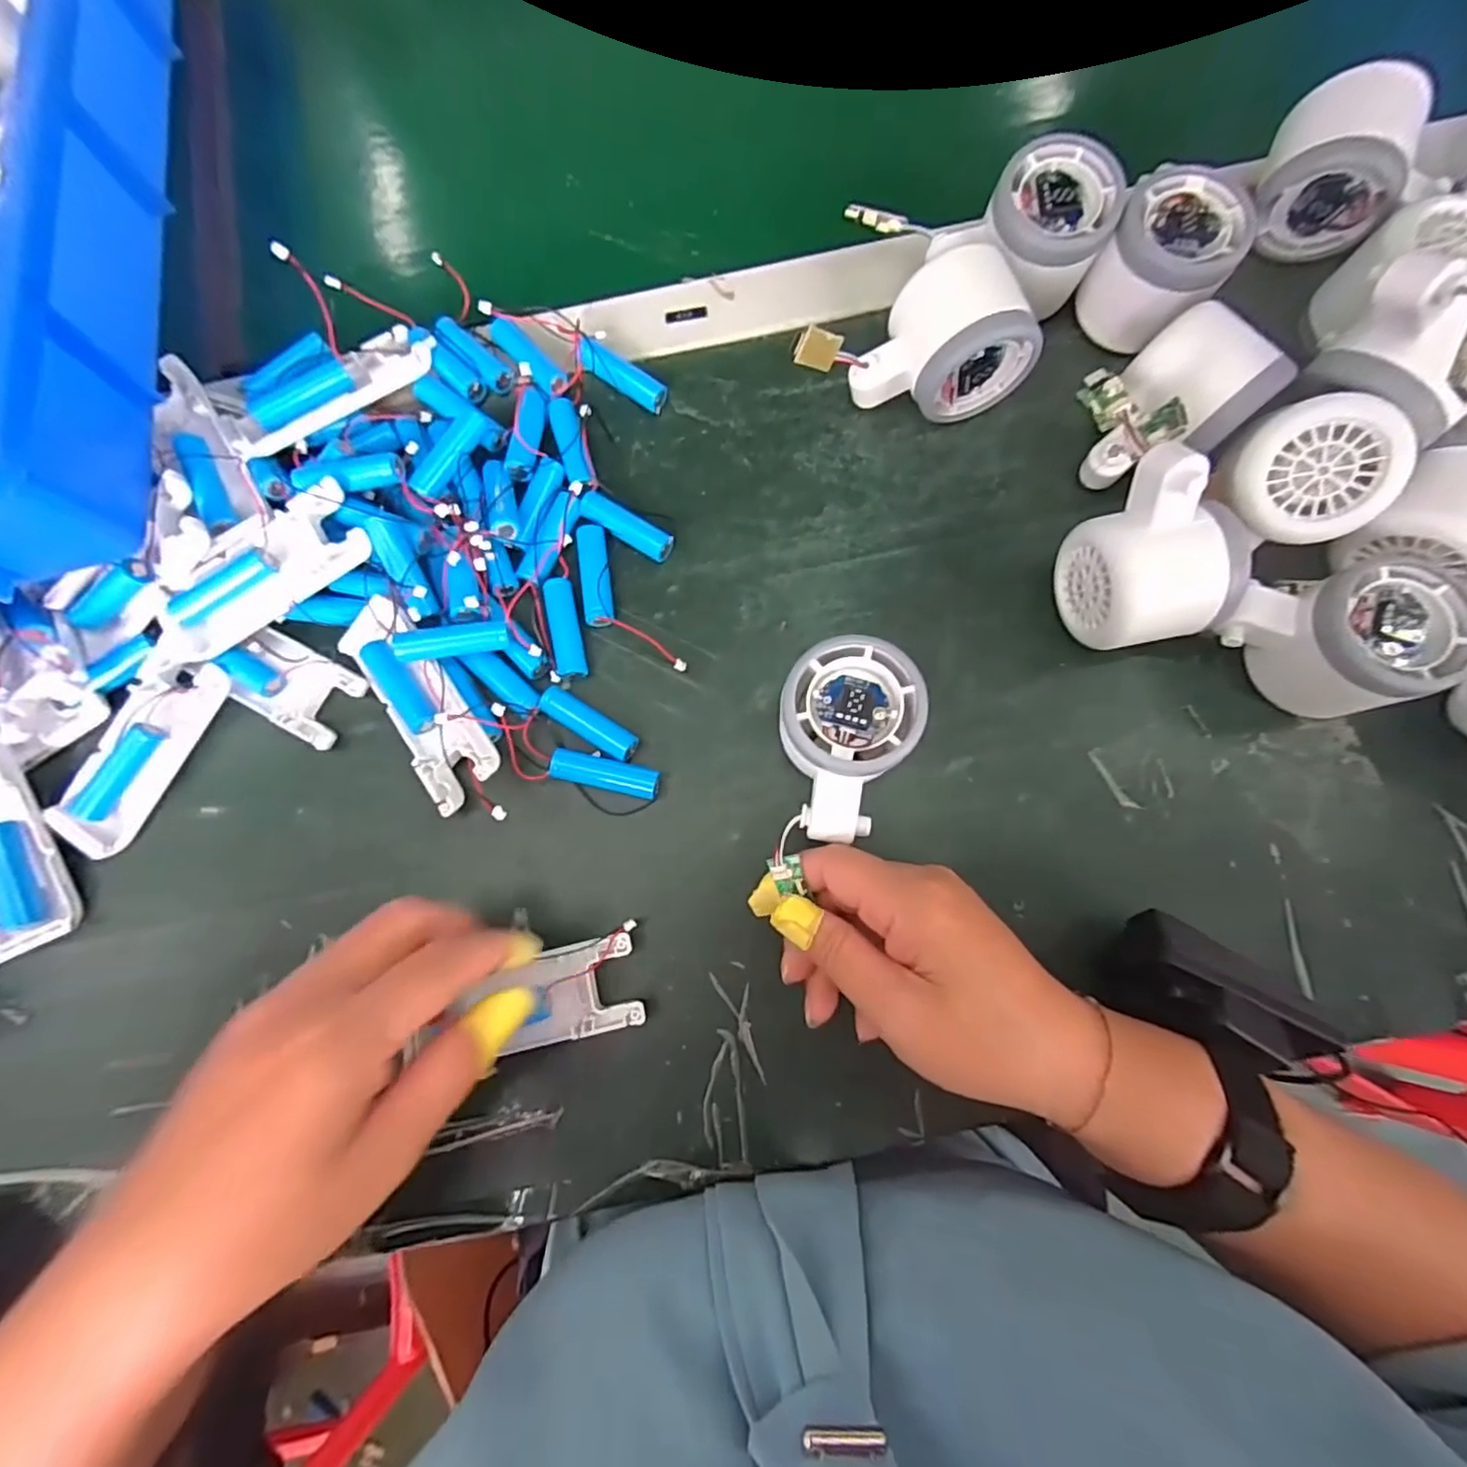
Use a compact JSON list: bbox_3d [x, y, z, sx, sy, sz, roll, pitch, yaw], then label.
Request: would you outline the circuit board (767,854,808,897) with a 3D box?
[{"bbox_3d":[0.022,0.060,0.267,0.012,0.010,0.017,-14,80,-1],"label":"circuit board"}]

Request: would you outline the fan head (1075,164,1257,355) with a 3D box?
[{"bbox_3d":[0.211,-0.230,0.317,0.058,0.056,0.067,38,83,7],"label":"fan head"}]

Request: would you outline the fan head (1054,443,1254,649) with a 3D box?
[{"bbox_3d":[0.182,-0.075,0.276,0.049,0.078,0.067,-12,80,-1],"label":"fan head"}]

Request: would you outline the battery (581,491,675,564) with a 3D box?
[{"bbox_3d":[-0.055,-0.105,0.323,0.050,0.014,0.016,30,82,6],"label":"battery"}]

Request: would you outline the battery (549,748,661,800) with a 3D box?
[{"bbox_3d":[-0.060,0.020,0.299,0.050,0.014,0.015,12,80,3],"label":"battery"}]

